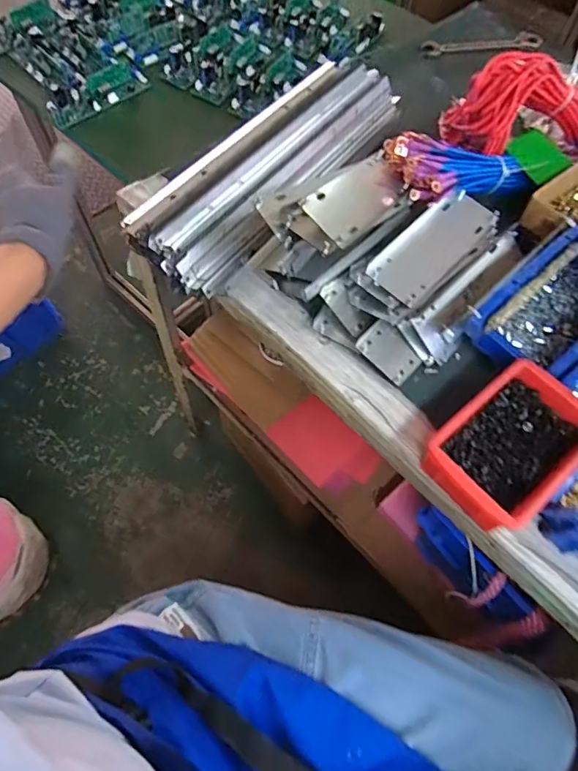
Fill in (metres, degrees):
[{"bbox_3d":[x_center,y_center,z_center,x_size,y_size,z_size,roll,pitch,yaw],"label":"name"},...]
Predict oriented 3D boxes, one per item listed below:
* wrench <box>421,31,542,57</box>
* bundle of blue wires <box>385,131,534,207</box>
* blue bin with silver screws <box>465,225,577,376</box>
[{"bbox_3d":[0.324,-0.566,0.790,0.209,0.017,0.039,-12,64,-7],"label":"wrench"},{"bbox_3d":[0.208,-0.253,0.570,0.184,0.045,0.081,1,62,-18],"label":"bundle of blue wires"},{"bbox_3d":[0.280,-0.085,0.496,0.167,0.058,0.098,-37,69,-17],"label":"blue bin with silver screws"}]

